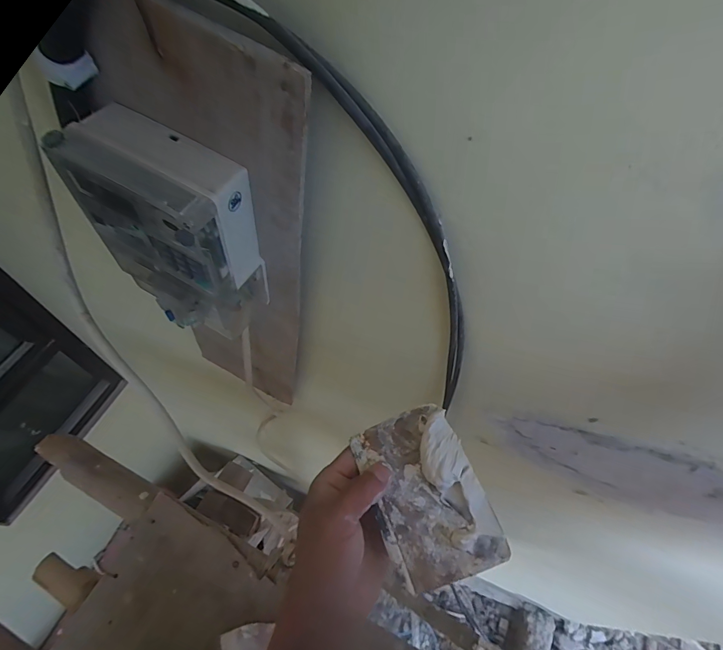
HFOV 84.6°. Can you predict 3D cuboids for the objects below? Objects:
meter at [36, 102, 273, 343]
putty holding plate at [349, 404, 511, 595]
[{"bbox_3d":[-0.164,-0.075,0.350,0.144,0.181,0.077,23,60,14],"label":"meter"},{"bbox_3d":[0.045,0.123,0.290,0.080,0.017,0.117,-29,66,10],"label":"putty holding plate"}]

